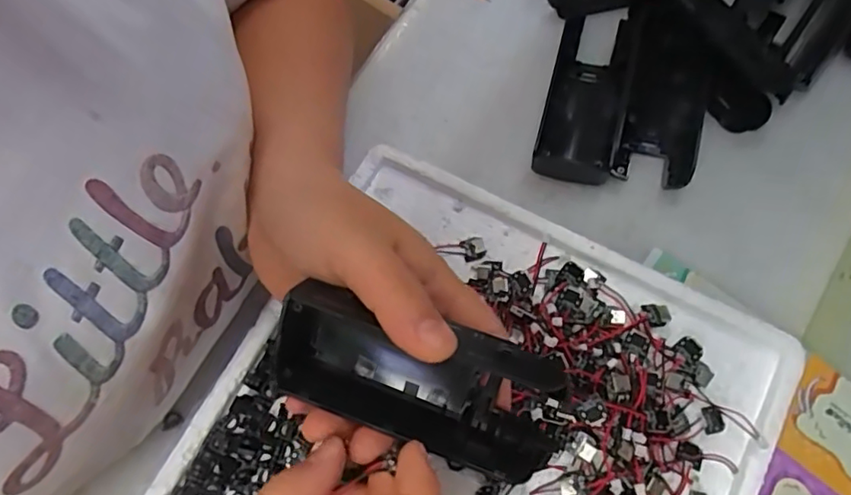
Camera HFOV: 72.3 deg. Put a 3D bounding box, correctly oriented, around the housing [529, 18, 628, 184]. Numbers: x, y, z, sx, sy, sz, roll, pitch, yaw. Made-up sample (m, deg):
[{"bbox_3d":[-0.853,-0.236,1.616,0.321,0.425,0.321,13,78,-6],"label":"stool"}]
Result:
[{"bbox_3d":[0.096,-0.091,0.352,0.044,0.027,0.109,15,73,6],"label":"housing"}]

